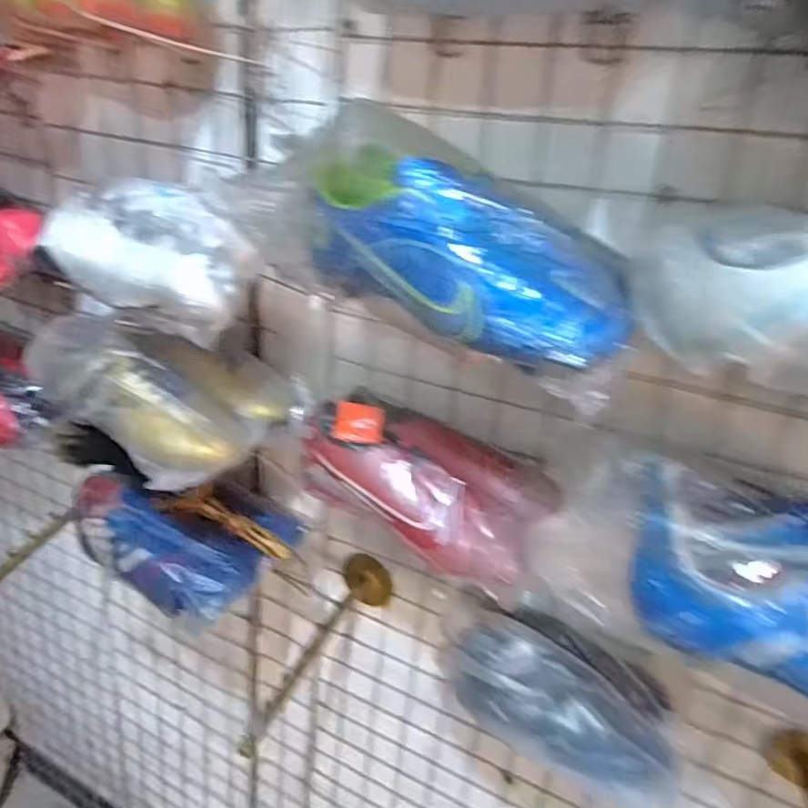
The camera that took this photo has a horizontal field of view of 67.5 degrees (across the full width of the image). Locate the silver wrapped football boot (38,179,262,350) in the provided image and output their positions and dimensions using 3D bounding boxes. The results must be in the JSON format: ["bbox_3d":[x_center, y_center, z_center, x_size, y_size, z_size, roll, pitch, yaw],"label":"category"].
[{"bbox_3d":[-0.232,-0.138,0.542,0.211,0.096,0.082,22,29,31],"label":"silver wrapped football boot"}]

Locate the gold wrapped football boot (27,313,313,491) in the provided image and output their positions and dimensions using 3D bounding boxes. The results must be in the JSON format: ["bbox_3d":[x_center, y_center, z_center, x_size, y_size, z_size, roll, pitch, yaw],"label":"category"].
[{"bbox_3d":[-0.240,-0.017,0.615,0.271,0.104,0.142,19,28,26],"label":"gold wrapped football boot"}]

